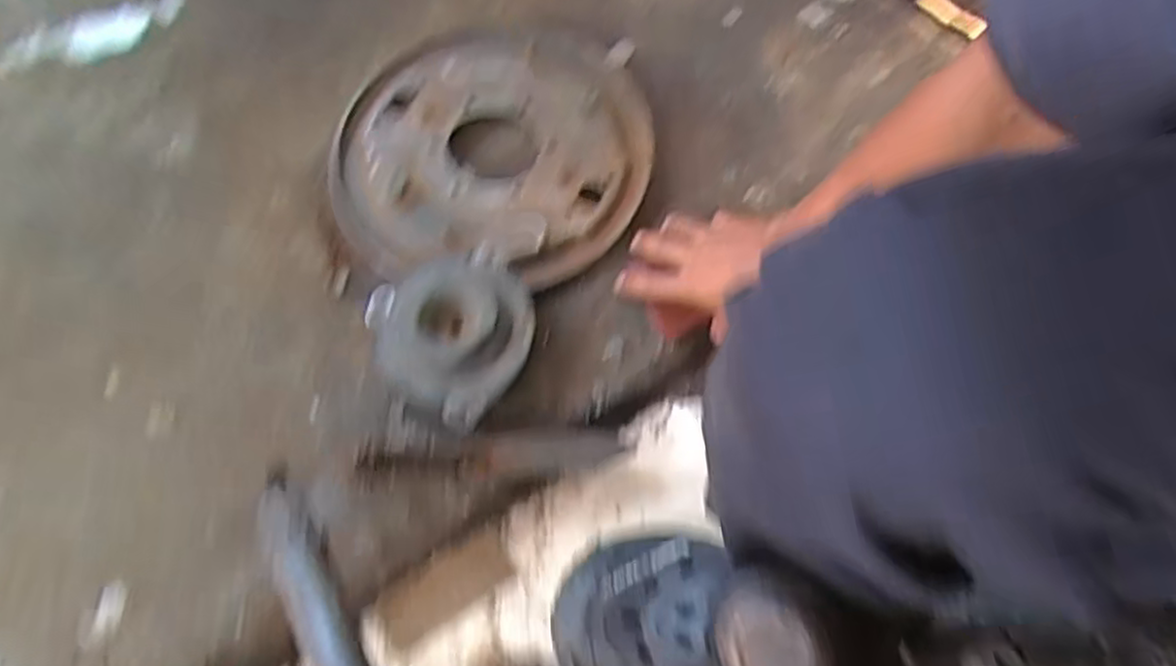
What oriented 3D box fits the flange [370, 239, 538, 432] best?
[{"bbox_3d":[-0.117,-0.006,0.624,0.146,0.056,0.137,0,69,0],"label":"flange"}]

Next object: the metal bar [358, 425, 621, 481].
[{"bbox_3d":[-0.075,0.098,0.594,0.213,0.011,0.036,-2,89,-13],"label":"metal bar"}]

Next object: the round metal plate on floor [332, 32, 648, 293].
[{"bbox_3d":[-0.093,-0.187,0.709,0.298,0.037,0.279,5,69,2],"label":"round metal plate on floor"}]

